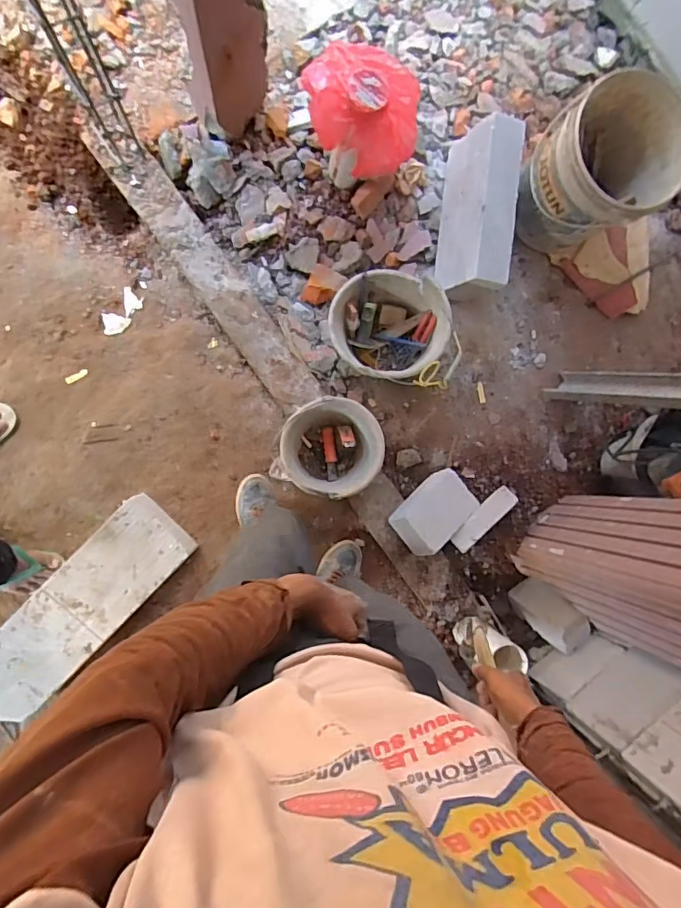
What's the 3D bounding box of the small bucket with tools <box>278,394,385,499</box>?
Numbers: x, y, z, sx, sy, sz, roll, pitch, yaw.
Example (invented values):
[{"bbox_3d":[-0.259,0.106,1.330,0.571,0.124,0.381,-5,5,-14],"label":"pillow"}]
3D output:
[{"bbox_3d":[-0.026,-0.013,1.285,0.237,0.164,0.237,0,89,-6],"label":"small bucket with tools"}]

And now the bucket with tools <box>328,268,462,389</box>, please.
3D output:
[{"bbox_3d":[0.132,-0.303,1.324,0.286,0.199,0.330,-30,92,-6],"label":"bucket with tools"}]

